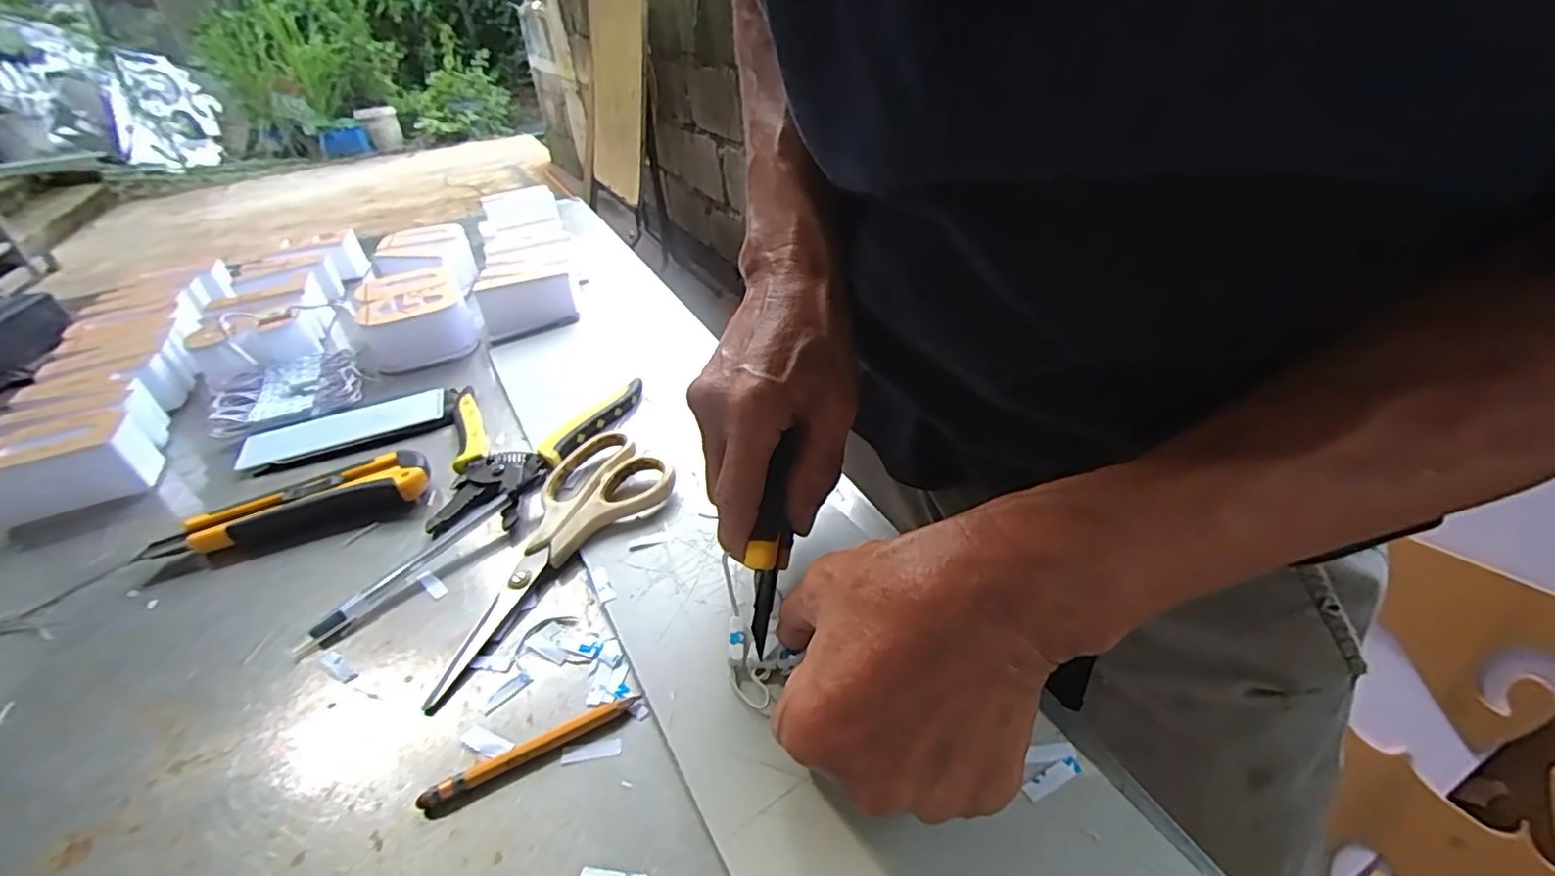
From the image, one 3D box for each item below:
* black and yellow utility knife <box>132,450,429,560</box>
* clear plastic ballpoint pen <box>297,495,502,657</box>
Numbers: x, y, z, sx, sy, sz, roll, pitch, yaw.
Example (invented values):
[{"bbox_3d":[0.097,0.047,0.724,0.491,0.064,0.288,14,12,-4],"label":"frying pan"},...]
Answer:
[{"bbox_3d":[-0.296,0.047,0.402,0.150,0.019,0.042,-22,39,-18],"label":"black and yellow utility knife"},{"bbox_3d":[-0.204,0.071,0.364,0.011,0.007,0.123,21,45,32],"label":"clear plastic ballpoint pen"}]

